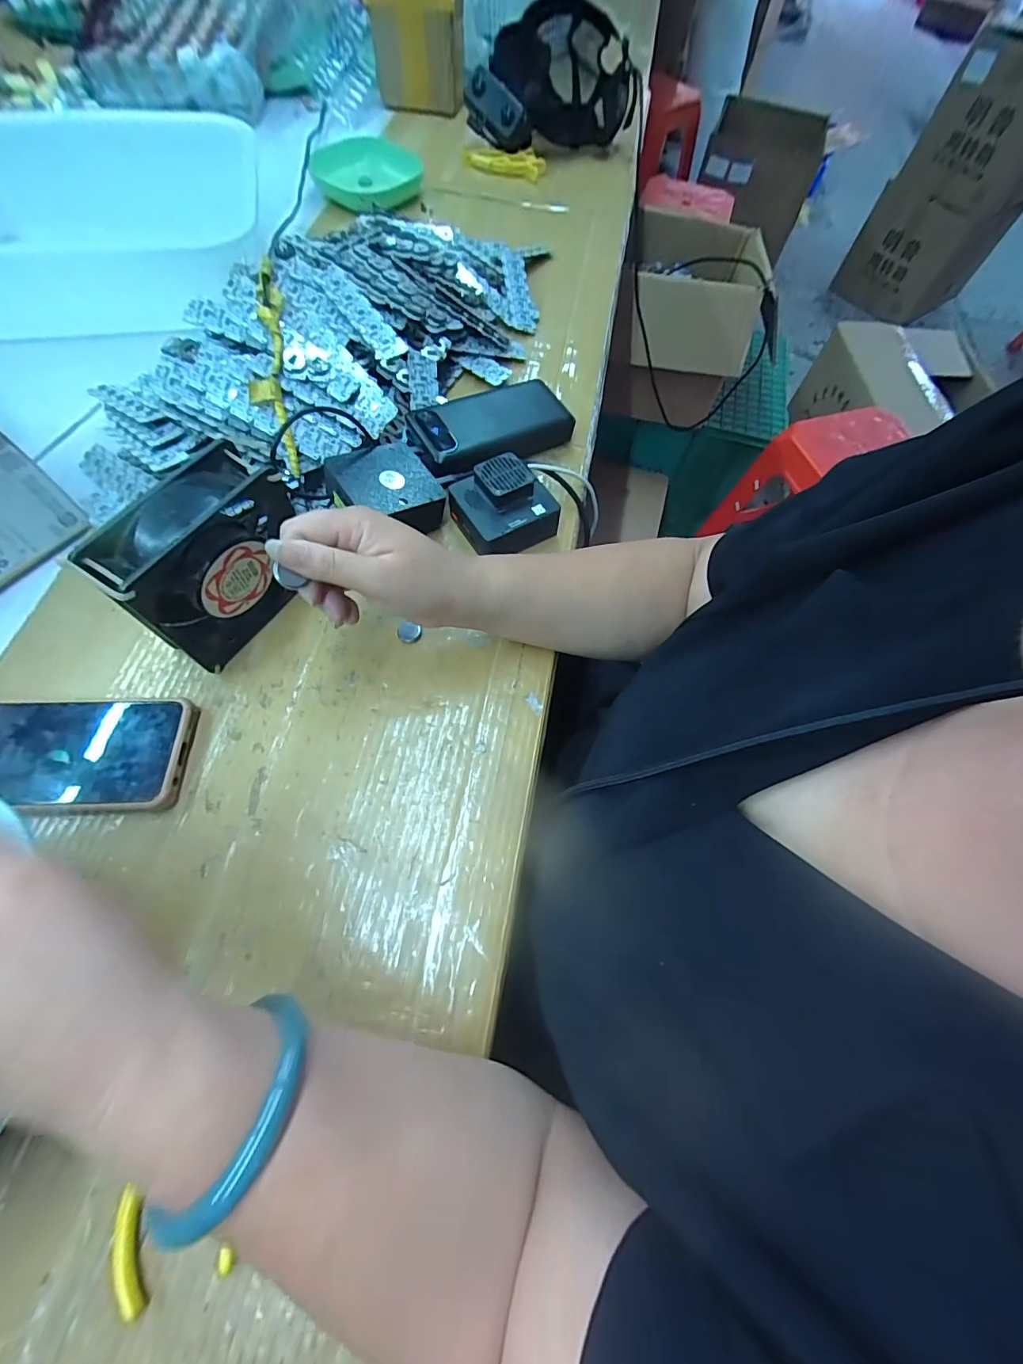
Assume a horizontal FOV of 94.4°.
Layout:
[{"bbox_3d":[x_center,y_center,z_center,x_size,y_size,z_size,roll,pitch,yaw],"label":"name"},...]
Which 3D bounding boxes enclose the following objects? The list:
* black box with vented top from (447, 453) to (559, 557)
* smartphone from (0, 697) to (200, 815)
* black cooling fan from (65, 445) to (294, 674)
[{"bbox_3d":[-0.007,-0.155,0.417,0.083,0.044,0.072,-19,68,-11],"label":"black box with vented top"},{"bbox_3d":[-0.310,0.048,0.329,0.163,0.018,0.081,2,66,-2],"label":"smartphone"},{"bbox_3d":[-0.201,-0.079,0.332,0.046,0.120,0.121,32,68,11],"label":"black cooling fan"}]

